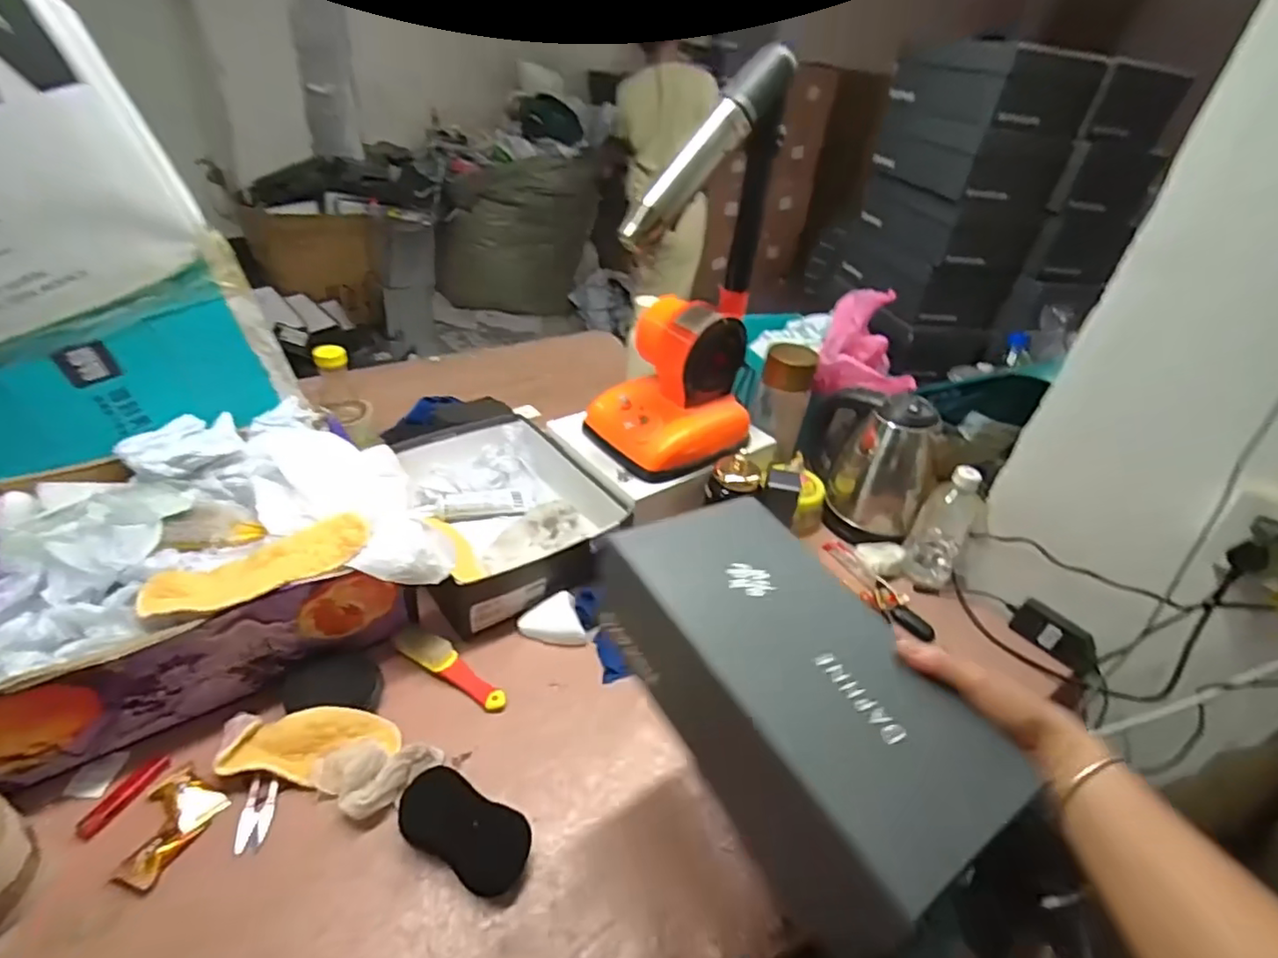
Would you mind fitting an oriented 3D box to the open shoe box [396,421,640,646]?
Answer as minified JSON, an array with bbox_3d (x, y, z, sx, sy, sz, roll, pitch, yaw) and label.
[{"bbox_3d":[-0.187,0.034,0.885,0.233,0.087,0.345,-18,44,-29],"label":"open shoe box"}]

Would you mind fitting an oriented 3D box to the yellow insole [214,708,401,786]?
[{"bbox_3d":[-0.318,0.265,0.611,0.149,0.029,0.071,5,38,-3],"label":"yellow insole"}]

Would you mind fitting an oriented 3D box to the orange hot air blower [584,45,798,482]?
[{"bbox_3d":[0.067,-0.242,0.799,0.170,0.469,0.202,33,45,29],"label":"orange hot air blower"}]

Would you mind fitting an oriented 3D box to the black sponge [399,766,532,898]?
[{"bbox_3d":[-0.160,0.320,0.565,0.126,0.027,0.061,22,40,18],"label":"black sponge"}]

